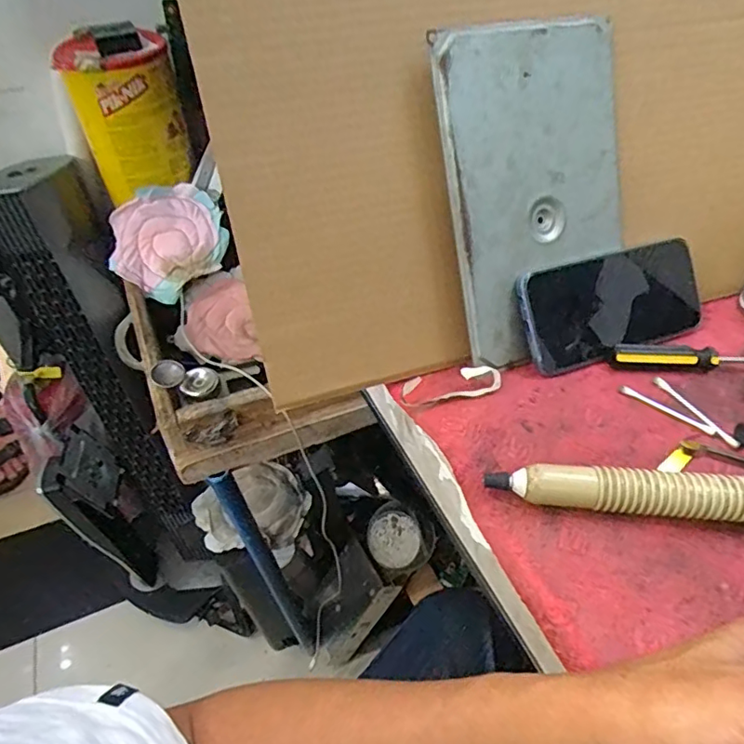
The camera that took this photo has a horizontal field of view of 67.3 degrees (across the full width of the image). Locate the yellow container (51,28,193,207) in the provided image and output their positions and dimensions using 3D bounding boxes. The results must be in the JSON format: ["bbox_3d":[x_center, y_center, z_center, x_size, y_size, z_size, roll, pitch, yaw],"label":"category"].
[{"bbox_3d":[-0.293,-0.316,0.689,0.123,0.183,0.096,22,51,22],"label":"yellow container"}]

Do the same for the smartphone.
[{"bbox_3d":[0.195,-0.056,0.448,0.170,0.007,0.079,-16,92,-17],"label":"smartphone"}]

